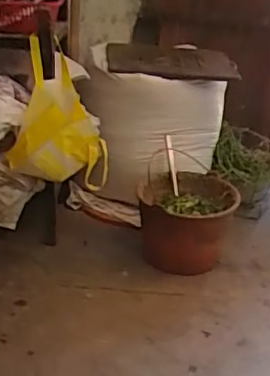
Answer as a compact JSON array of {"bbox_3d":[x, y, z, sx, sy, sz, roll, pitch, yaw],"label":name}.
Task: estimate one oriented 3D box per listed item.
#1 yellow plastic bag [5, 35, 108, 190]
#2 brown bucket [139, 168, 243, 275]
[{"bbox_3d":[-0.224,-0.211,1.726,0.295,0.350,0.202,4,25,-1],"label":"yellow plastic bag"},{"bbox_3d":[0.163,0.111,1.854,0.311,0.230,0.337,8,25,7],"label":"brown bucket"}]

